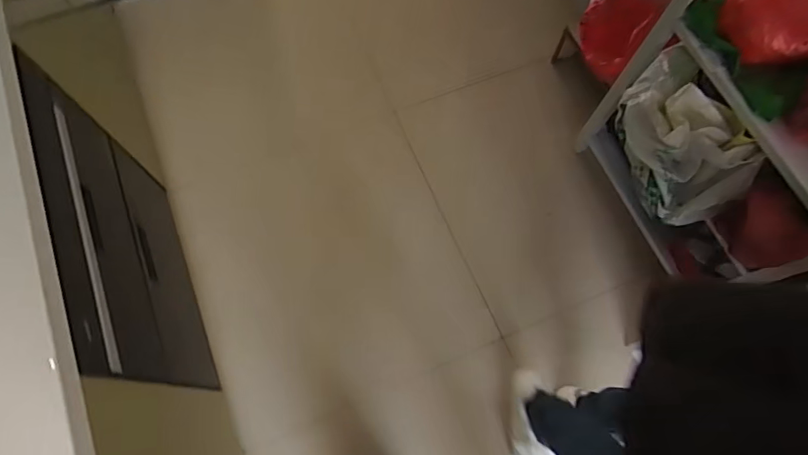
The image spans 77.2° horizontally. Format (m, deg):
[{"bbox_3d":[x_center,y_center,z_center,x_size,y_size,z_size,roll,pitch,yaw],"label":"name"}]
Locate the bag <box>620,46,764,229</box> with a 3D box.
[{"bbox_3d":[0.582,-0.209,1.070,0.168,0.215,0.340,-6,70,-4],"label":"bag"}]

